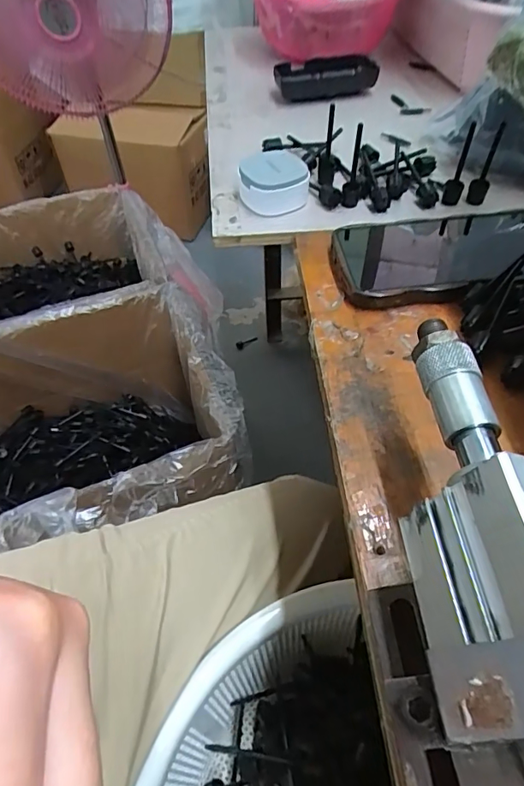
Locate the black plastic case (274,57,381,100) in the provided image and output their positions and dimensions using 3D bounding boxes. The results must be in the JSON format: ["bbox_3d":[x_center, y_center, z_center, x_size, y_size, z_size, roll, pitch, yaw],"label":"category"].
[{"bbox_3d":[0.067,-0.338,0.523,0.107,0.025,0.040,-8,53,-5],"label":"black plastic case"}]

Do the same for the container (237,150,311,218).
[{"bbox_3d":[0.009,-0.178,0.405,0.055,0.030,0.058,-1,52,1],"label":"container"}]

